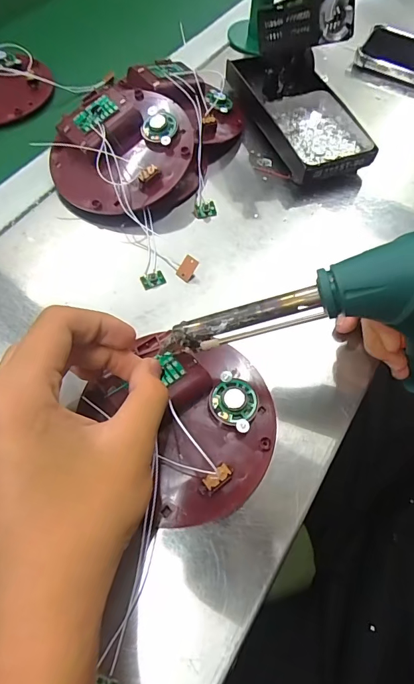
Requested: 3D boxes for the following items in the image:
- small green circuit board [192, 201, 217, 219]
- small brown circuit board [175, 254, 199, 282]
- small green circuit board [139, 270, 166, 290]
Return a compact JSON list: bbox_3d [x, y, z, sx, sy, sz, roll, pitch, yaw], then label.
[{"bbox_3d":[-0.002,-0.110,0.340,0.019,0.006,0.013,-17,102,-2],"label":"small green circuit board"},{"bbox_3d":[-0.015,-0.056,0.310,0.013,0.005,0.019,28,104,-3],"label":"small brown circuit board"},{"bbox_3d":[-0.041,-0.047,0.307,0.017,0.006,0.012,-21,66,-13],"label":"small green circuit board"}]

